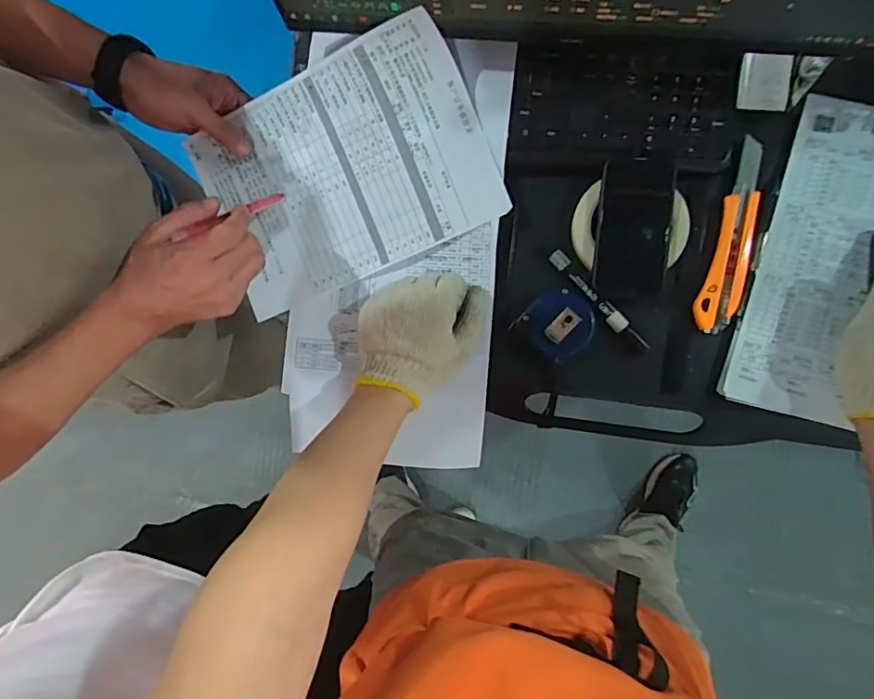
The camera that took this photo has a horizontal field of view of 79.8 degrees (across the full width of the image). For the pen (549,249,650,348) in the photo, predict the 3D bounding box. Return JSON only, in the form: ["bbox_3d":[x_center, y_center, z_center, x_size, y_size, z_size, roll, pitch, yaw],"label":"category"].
[{"bbox_3d":[0.159,-0.048,0.517,0.016,0.014,0.130,-42,84,4],"label":"pen"}]

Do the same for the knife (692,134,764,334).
[{"bbox_3d":[0.286,-0.106,0.498,0.037,0.011,0.181,15,90,8],"label":"knife"}]

